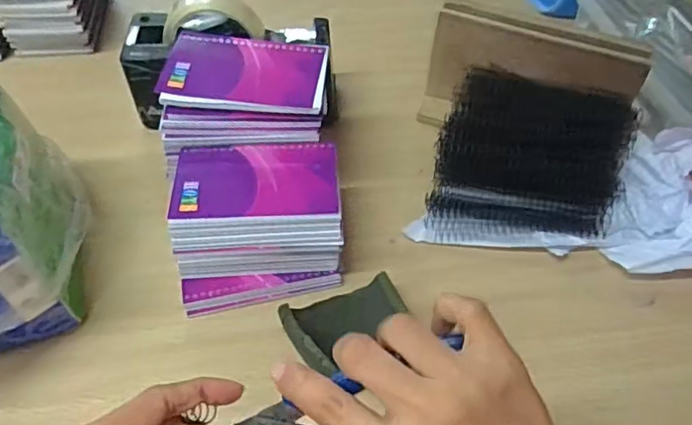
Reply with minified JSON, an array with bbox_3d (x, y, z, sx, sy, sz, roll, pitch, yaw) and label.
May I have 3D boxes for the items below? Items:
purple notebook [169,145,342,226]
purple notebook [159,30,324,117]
[{"bbox_3d":[-0.070,-0.026,0.461,0.126,0.009,0.077,-2,53,-3],"label":"purple notebook"},{"bbox_3d":[-0.084,-0.118,0.490,0.132,0.011,0.082,4,53,1],"label":"purple notebook"}]

